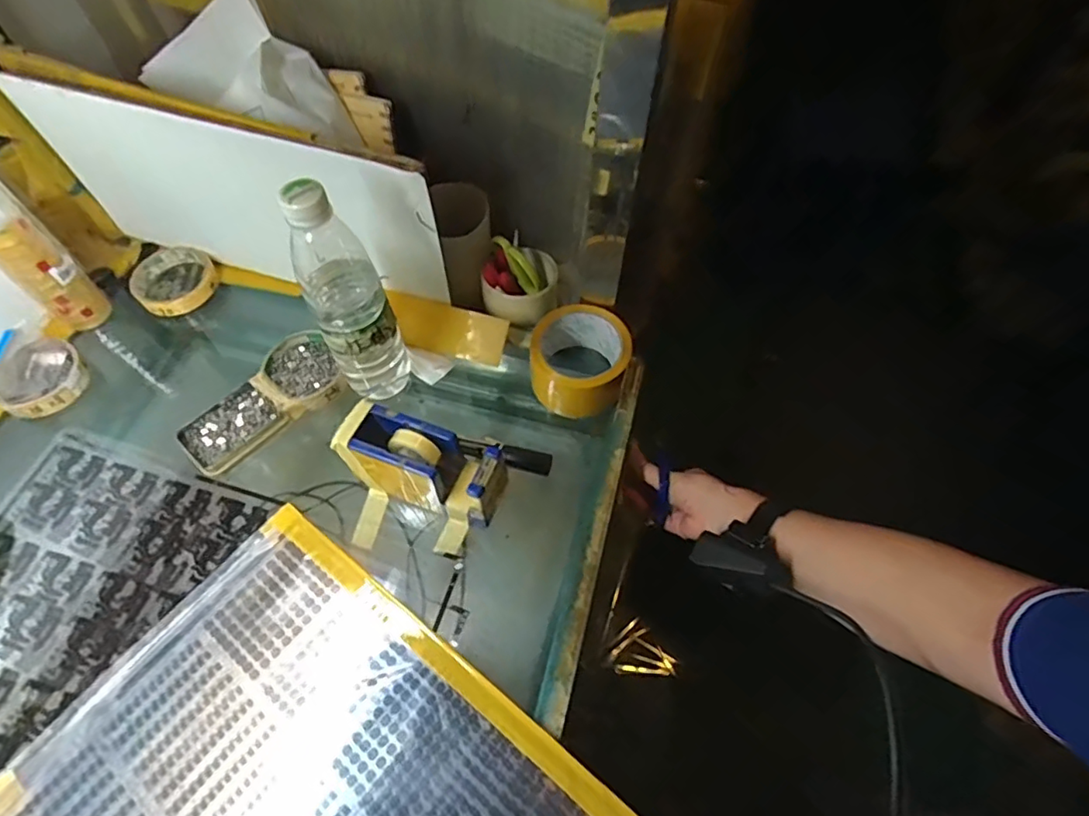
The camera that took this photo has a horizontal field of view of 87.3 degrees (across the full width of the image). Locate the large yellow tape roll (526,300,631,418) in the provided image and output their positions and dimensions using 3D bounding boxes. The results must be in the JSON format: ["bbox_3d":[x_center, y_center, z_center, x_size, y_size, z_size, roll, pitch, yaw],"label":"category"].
[{"bbox_3d":[0.034,-0.048,0.569,0.094,0.065,0.090,0,60,1],"label":"large yellow tape roll"}]

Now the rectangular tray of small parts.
[{"bbox_3d":[-0.298,0.018,0.546,0.066,0.017,0.087,39,68,20],"label":"rectangular tray of small parts"}]

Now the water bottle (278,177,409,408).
[{"bbox_3d":[-0.166,-0.085,0.490,0.067,0.235,0.063,-26,63,-14],"label":"water bottle"}]

